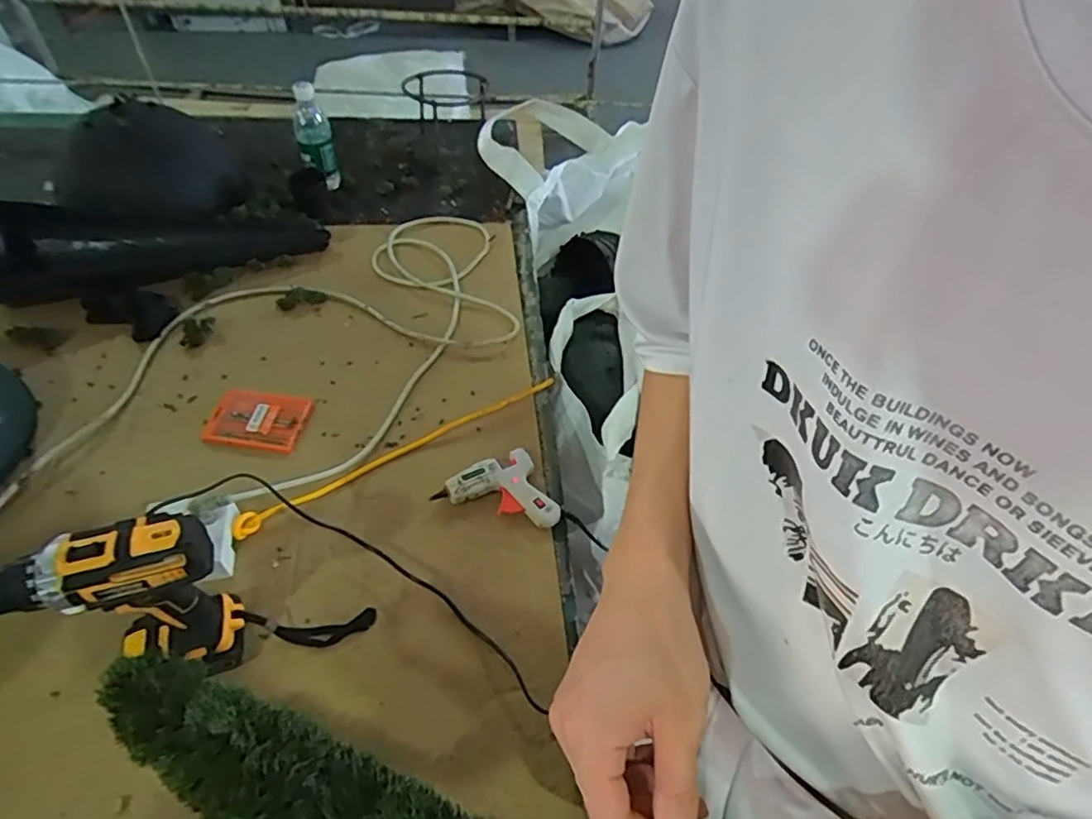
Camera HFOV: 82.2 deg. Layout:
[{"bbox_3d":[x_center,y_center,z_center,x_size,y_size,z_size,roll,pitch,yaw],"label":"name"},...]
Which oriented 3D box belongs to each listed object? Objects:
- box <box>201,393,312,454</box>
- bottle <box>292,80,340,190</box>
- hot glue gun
[{"bbox_3d":[-0.388,0.013,0.841,0.131,0.020,0.088,9,49,7],"label":"box"},{"bbox_3d":[-0.429,-0.501,1.161,0.066,0.185,0.066,-21,20,-18],"label":"bottle"},{"bbox_3d":[-0.061,0.110,0.773,0.129,0.031,0.109,-21,53,-19],"label":"hot glue gun"}]

